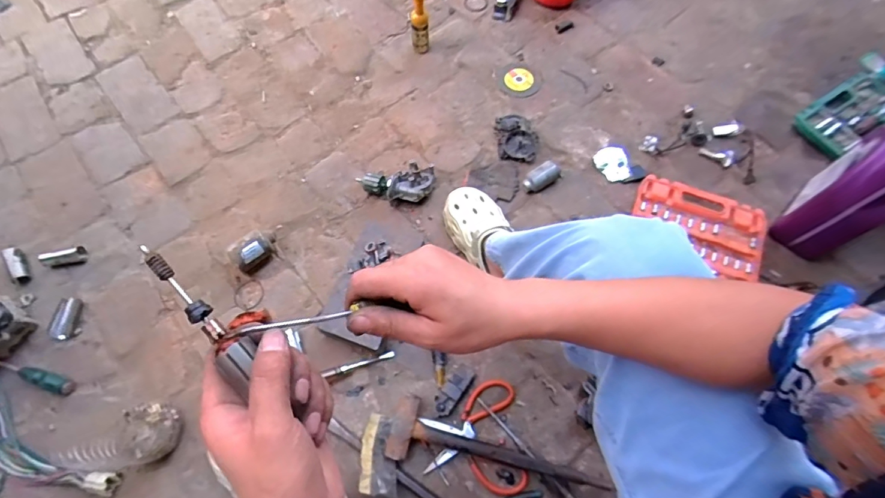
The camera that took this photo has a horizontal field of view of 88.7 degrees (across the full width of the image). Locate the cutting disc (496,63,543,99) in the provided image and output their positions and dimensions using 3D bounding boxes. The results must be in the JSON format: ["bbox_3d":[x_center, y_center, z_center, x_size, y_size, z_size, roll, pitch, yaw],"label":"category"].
[{"bbox_3d":[0.180,-0.399,1.067,0.093,0.011,0.101,-2,74,7],"label":"cutting disc"}]

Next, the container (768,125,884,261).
[{"bbox_3d":[0.742,-0.115,0.790,0.190,0.310,0.125,-32,71,-12],"label":"container"}]

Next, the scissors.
[{"bbox_3d":[0.049,0.320,0.764,0.163,0.013,0.177,-6,68,-3],"label":"scissors"}]

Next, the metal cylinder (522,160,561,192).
[{"bbox_3d":[0.205,-0.149,0.941,0.072,0.039,0.045,-29,71,-11],"label":"metal cylinder"}]

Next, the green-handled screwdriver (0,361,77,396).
[{"bbox_3d":[-0.749,0.227,0.820,0.181,0.030,0.029,14,68,6],"label":"green-handled screwdriver"}]

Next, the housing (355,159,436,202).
[{"bbox_3d":[-0.098,-0.136,0.942,0.160,0.046,0.081,4,68,2],"label":"housing"}]

